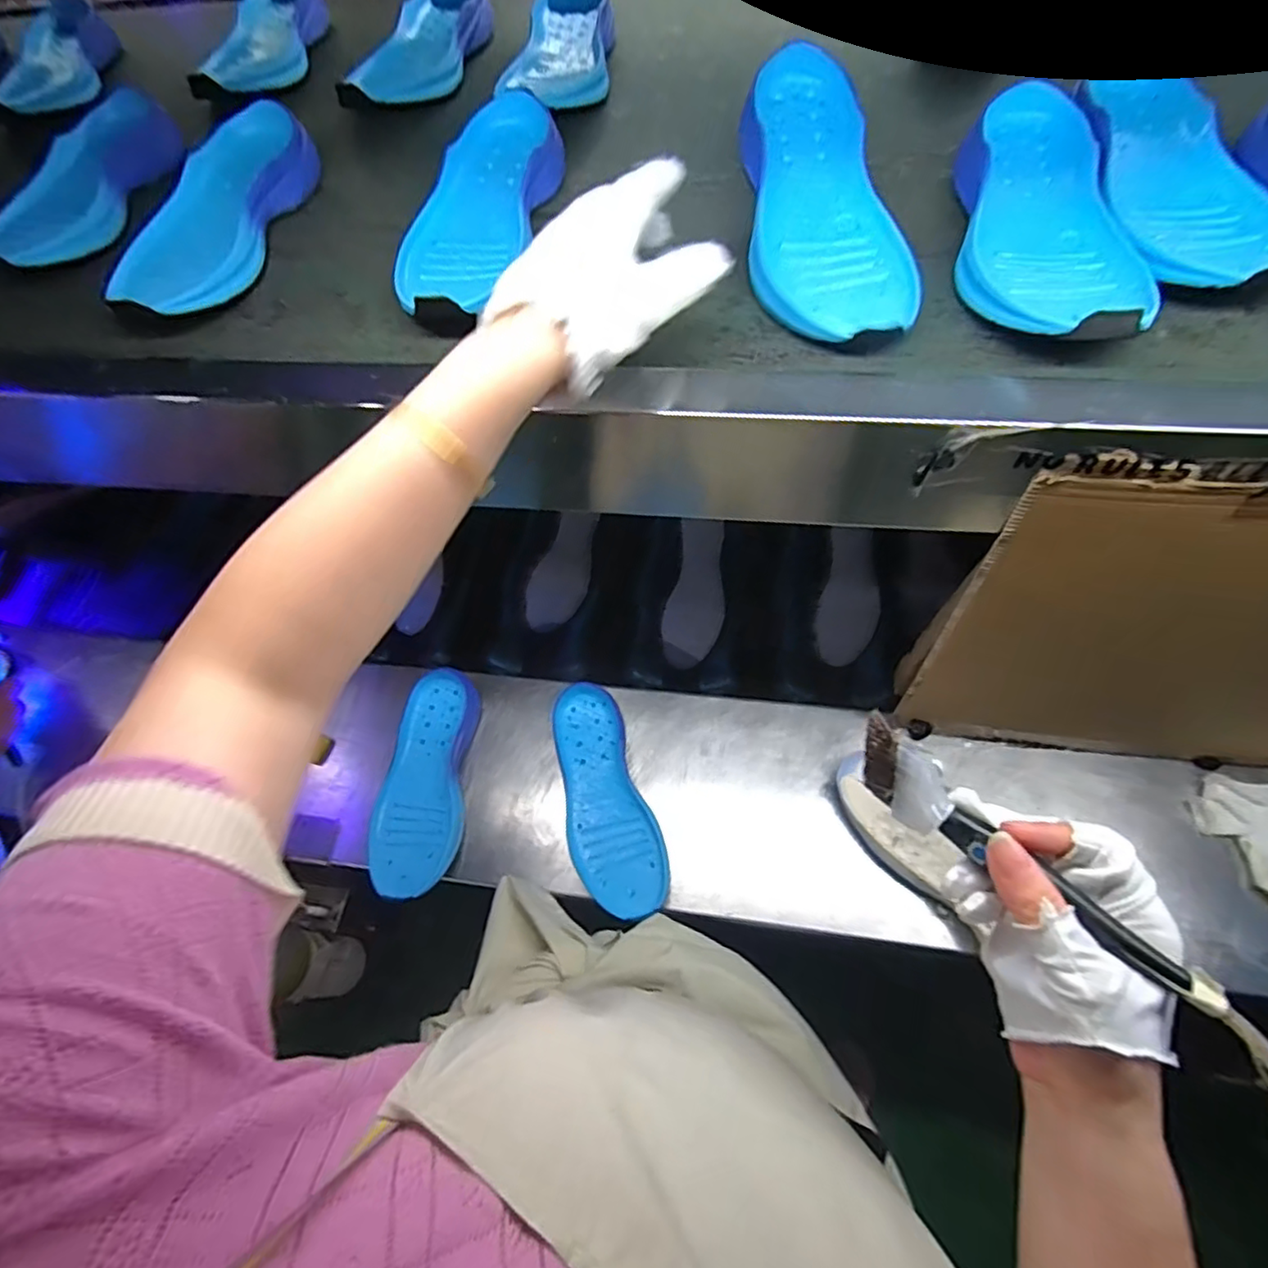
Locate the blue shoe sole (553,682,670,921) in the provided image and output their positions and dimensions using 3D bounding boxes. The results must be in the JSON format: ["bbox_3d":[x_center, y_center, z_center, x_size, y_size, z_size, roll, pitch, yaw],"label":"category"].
[{"bbox_3d":[-0.033,0.176,0.676,0.089,0.030,0.247,-16,63,-8],"label":"blue shoe sole"}]

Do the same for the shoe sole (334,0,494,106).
[{"bbox_3d":[-0.211,-0.603,0.641,0.091,0.049,0.256,15,63,8],"label":"shoe sole"}]

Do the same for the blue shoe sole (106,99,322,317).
[{"bbox_3d":[-0.333,-0.339,0.500,0.098,0.039,0.252,7,62,4],"label":"blue shoe sole"}]

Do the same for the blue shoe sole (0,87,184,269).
[{"bbox_3d":[-0.484,-0.400,0.557,0.091,0.046,0.268,9,62,5],"label":"blue shoe sole"}]

